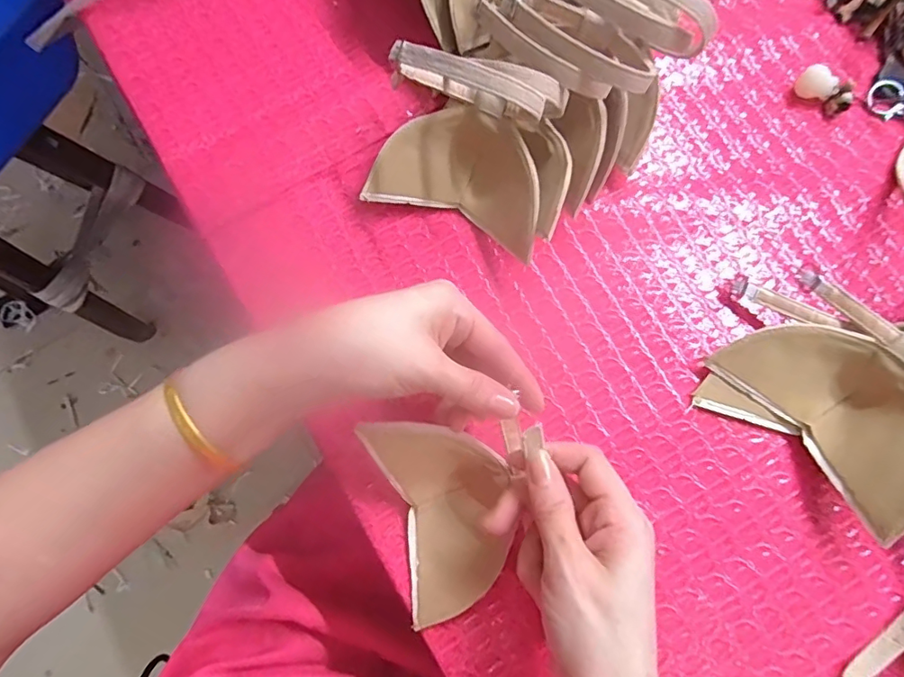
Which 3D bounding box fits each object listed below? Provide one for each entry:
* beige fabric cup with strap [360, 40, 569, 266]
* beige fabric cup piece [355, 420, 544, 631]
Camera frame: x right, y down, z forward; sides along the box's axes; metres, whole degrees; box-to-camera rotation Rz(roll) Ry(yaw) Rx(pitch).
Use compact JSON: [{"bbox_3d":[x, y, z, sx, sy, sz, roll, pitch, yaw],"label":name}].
[{"bbox_3d":[0.005,-0.110,0.298,0.106,0.097,0.082,14,78,5],"label":"beige fabric cup with strap"},{"bbox_3d":[-0.003,0.099,0.265,0.084,0.057,0.104,1,77,2],"label":"beige fabric cup piece"}]

